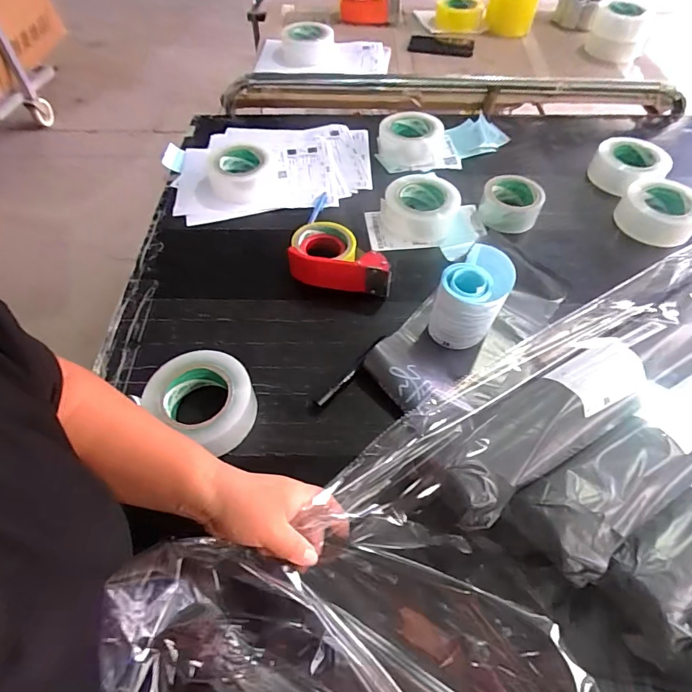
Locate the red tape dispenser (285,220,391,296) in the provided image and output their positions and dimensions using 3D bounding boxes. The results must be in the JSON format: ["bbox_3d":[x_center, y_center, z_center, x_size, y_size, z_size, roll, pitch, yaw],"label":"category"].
[{"bbox_3d":[-0.006,-0.141,0.667,0.162,0.059,0.101,11,56,6],"label":"red tape dispenser"}]

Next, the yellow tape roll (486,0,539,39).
[{"bbox_3d":[0.430,-0.880,1.120,0.128,0.100,0.115,15,57,10],"label":"yellow tape roll"}]

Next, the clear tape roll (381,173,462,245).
[{"bbox_3d":[0.130,-0.243,0.751,0.130,0.049,0.139,23,59,14],"label":"clear tape roll"}]

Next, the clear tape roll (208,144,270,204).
[{"bbox_3d":[-0.198,-0.325,0.801,0.106,0.044,0.127,-5,56,-4],"label":"clear tape roll"}]

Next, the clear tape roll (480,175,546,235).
[{"bbox_3d":[0.290,-0.251,0.757,0.098,0.052,0.096,0,56,-1],"label":"clear tape roll"}]

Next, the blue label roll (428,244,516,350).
[{"bbox_3d":[0.170,-0.064,0.589,0.083,0.108,0.113,29,60,17],"label":"blue label roll"}]

